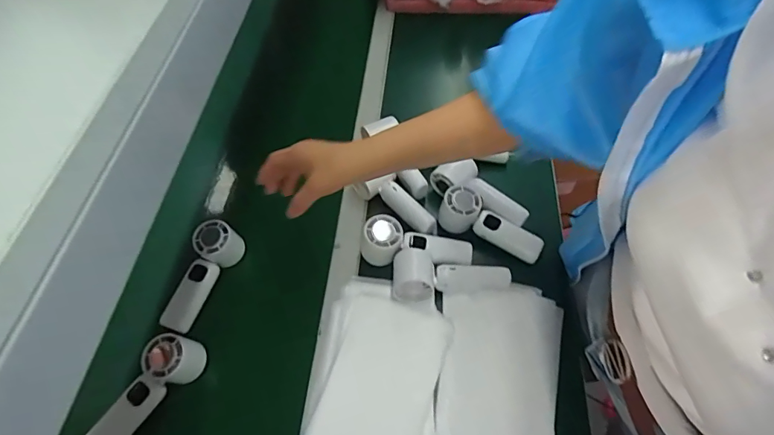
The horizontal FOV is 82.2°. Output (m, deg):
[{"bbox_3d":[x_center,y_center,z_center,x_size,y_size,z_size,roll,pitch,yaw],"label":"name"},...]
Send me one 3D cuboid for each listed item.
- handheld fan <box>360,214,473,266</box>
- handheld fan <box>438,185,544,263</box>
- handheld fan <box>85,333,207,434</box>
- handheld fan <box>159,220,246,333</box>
[{"bbox_3d":[0.039,0.041,0.624,0.157,0.063,0.051,8,57,7],"label":"handheld fan"},{"bbox_3d":[0.148,0.009,0.635,0.150,0.052,0.048,29,62,19],"label":"handheld fan"},{"bbox_3d":[-0.288,0.205,0.522,0.050,0.044,0.148,30,62,19],"label":"handheld fan"},{"bbox_3d":[-0.256,0.080,0.612,0.055,0.042,0.150,21,76,14],"label":"handheld fan"}]

